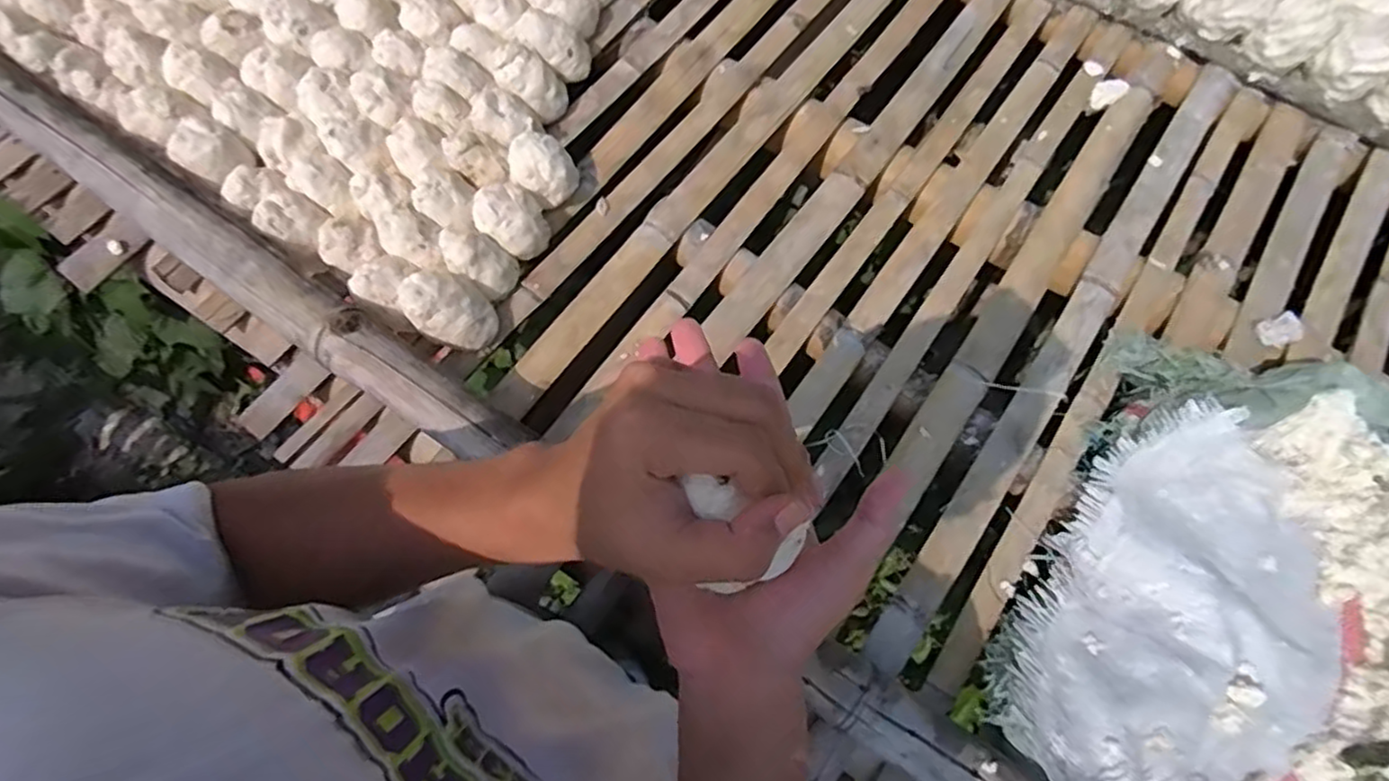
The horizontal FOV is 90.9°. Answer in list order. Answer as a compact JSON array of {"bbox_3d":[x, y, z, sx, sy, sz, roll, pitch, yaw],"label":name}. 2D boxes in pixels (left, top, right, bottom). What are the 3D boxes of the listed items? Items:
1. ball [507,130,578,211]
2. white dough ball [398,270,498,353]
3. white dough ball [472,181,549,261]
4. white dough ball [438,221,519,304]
[{"bbox_3d":[-0.168,-0.244,0.763,0.070,0.070,0.068,1,73,-2],"label":"ball"},{"bbox_3d":[-0.243,-0.077,0.685,0.069,0.079,0.072,1,73,-2],"label":"white dough ball"},{"bbox_3d":[-0.195,-0.183,0.734,0.068,0.062,0.072,-38,78,-13],"label":"white dough ball"},{"bbox_3d":[-0.224,-0.135,0.713,0.078,0.063,0.054,32,74,7],"label":"white dough ball"}]

